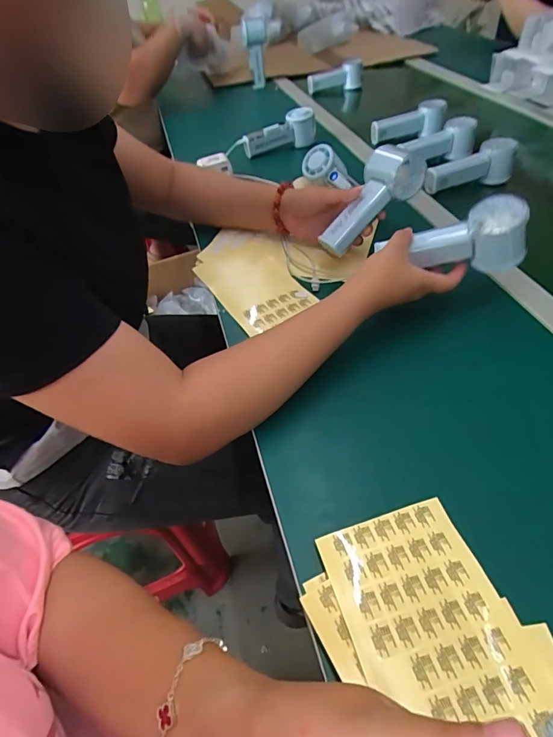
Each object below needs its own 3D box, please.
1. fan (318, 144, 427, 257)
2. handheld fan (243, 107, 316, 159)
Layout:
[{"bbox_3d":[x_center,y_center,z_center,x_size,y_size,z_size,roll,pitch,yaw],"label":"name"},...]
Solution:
[{"bbox_3d":[0.118,-0.217,0.537,0.150,0.053,0.053,-47,51,10],"label":"fan"},{"bbox_3d":[0.006,-0.482,0.845,0.152,0.066,0.047,-5,48,-1],"label":"handheld fan"}]

